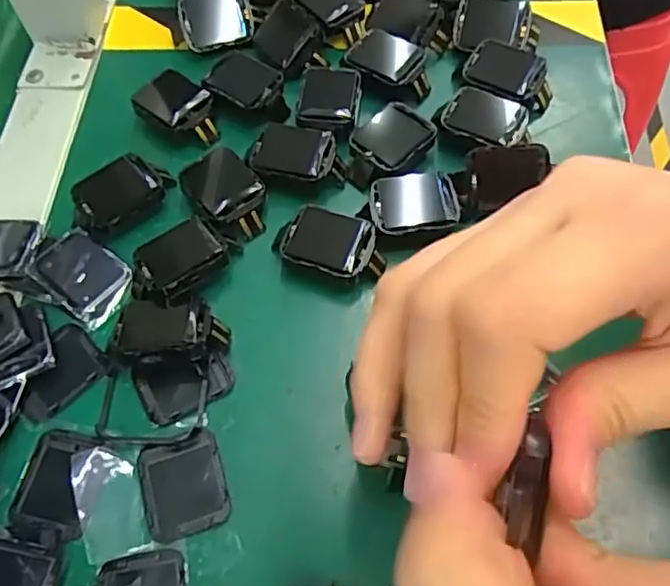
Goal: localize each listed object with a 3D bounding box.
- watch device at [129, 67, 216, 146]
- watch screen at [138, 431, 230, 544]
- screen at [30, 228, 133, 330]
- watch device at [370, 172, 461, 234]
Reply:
[{"bbox_3d":[-0.083,-0.099,0.332,0.044,0.020,0.030,33,68,16],"label":"watch device"},{"bbox_3d":[-0.061,0.078,0.246,0.032,0.004,0.038,-17,64,-7],"label":"watch screen"},{"bbox_3d":[-0.119,-0.010,0.286,0.047,0.008,0.032,37,69,18],"label":"screen"},{"bbox_3d":[0.038,-0.044,0.295,0.042,0.008,0.034,-9,63,-3],"label":"watch device"}]

